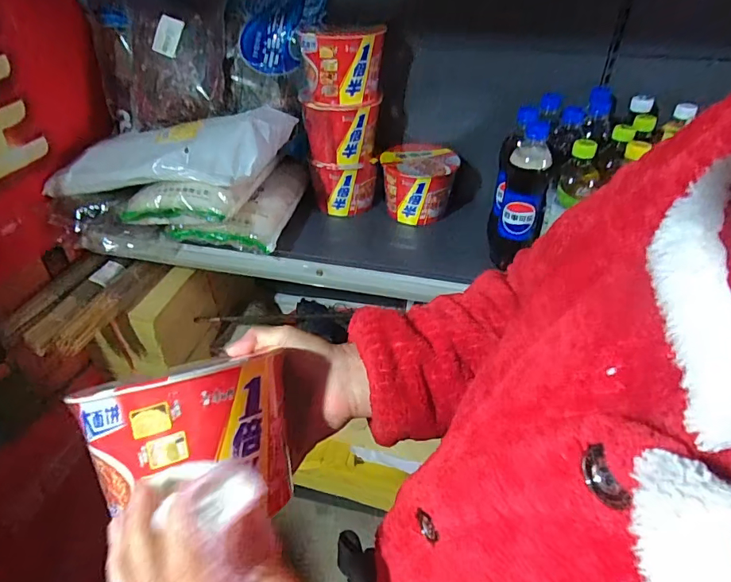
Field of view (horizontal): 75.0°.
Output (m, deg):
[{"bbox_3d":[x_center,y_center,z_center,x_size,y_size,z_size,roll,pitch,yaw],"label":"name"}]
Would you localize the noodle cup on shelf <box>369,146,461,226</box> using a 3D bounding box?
[{"bbox_3d":[0.098,-0.198,0.901,0.135,0.111,0.126,-1,38,0],"label":"noodle cup on shelf"}]

